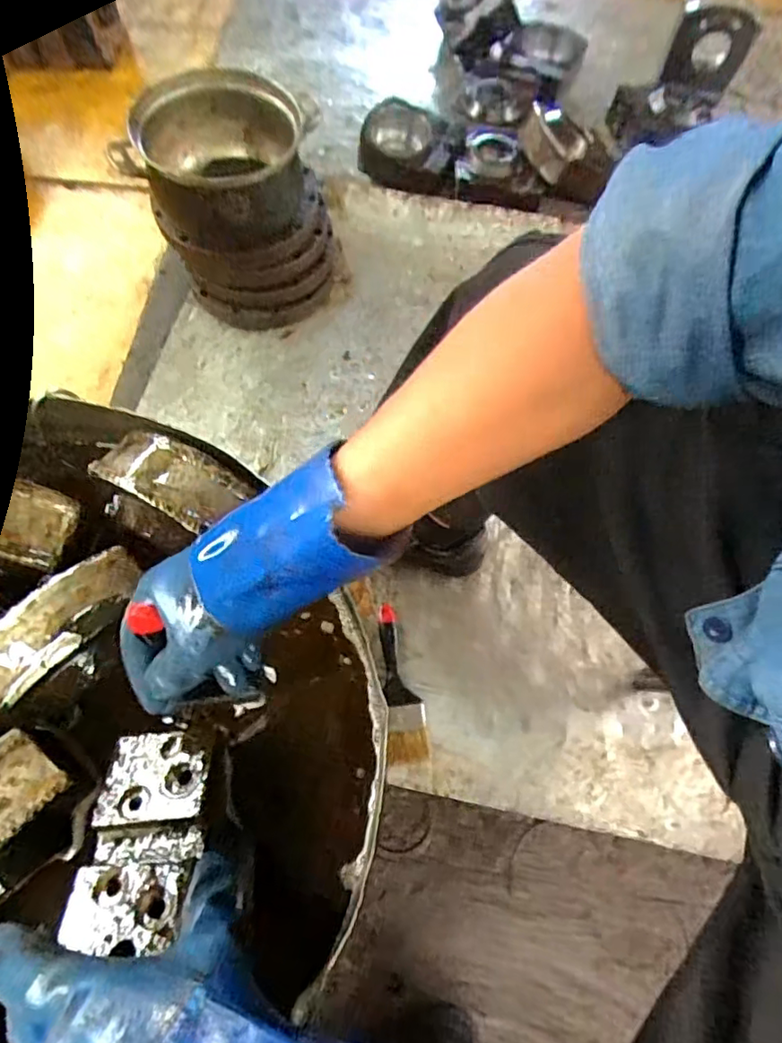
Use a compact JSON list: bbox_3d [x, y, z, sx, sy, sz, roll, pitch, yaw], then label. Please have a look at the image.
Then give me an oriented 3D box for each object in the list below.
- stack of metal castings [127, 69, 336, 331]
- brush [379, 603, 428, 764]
[{"bbox_3d":[-0.262,-0.542,0.971,0.274,0.270,0.301,-25,69,-12],"label":"stack of metal castings"},{"bbox_3d":[0.016,0.211,0.767,0.052,0.028,0.200,-3,67,-2],"label":"brush"}]

